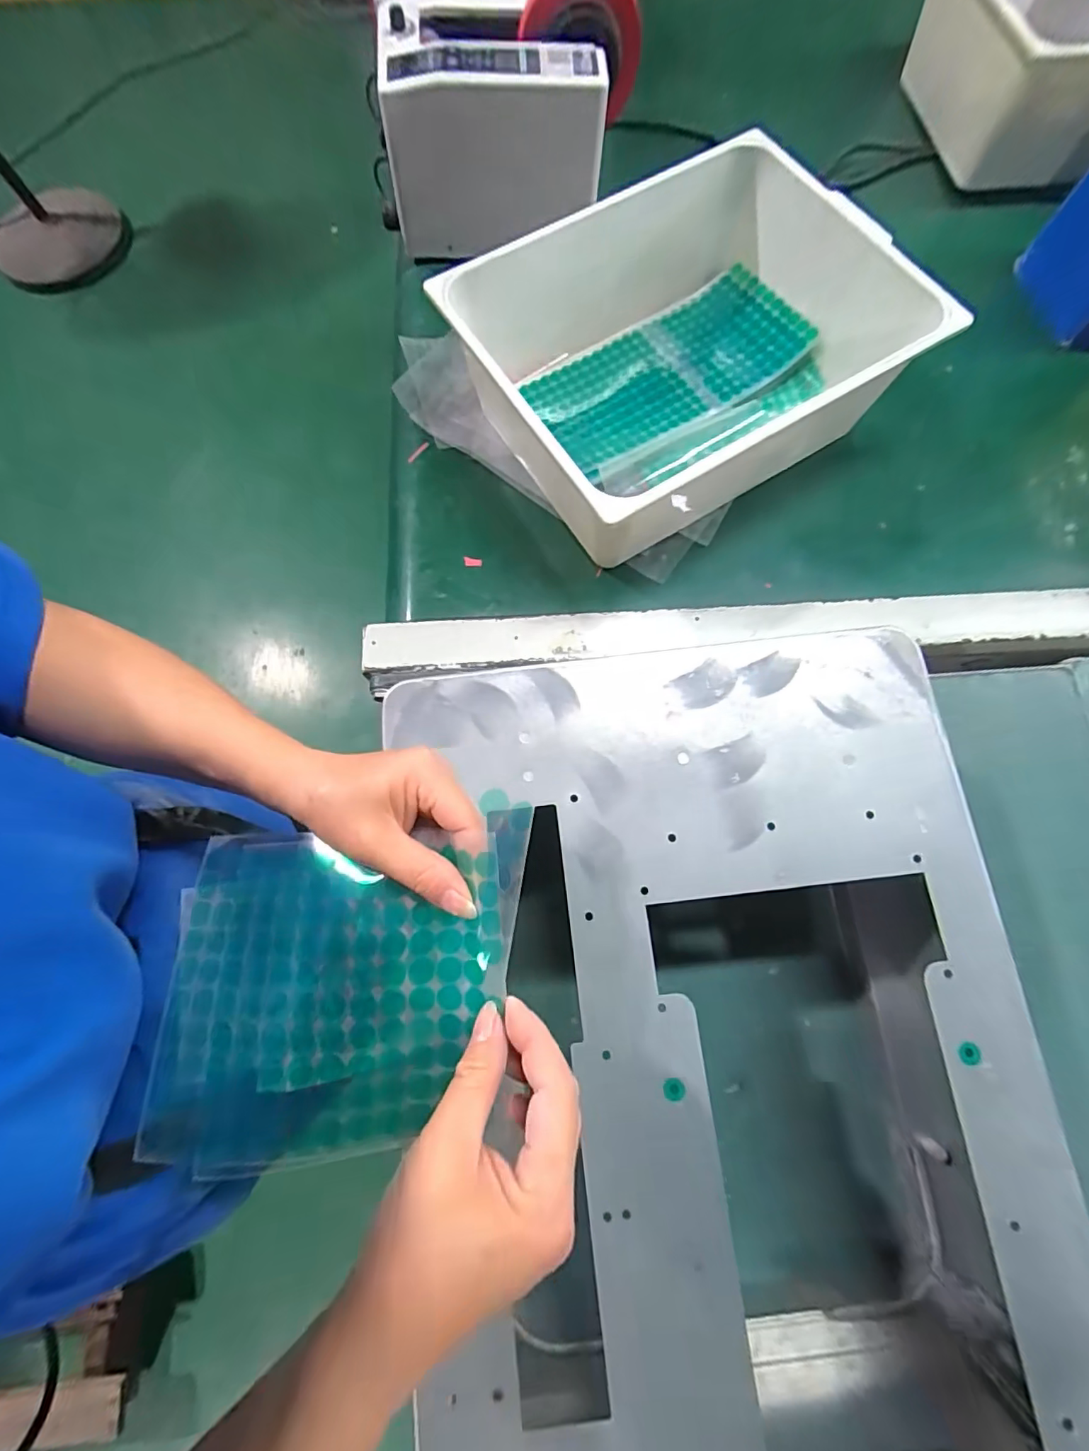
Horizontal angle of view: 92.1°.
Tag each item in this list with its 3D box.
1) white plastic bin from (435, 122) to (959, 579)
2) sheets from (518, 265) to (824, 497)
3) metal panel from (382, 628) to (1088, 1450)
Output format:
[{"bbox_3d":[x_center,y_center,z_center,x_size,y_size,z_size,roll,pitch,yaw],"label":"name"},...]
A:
[{"bbox_3d":[0.125,-0.341,0.481,0.378,0.121,0.286,-30,77,-6],"label":"white plastic bin"},{"bbox_3d":[0.133,-0.351,0.536,0.281,0.032,0.181,-34,77,-7],"label":"sheets"},{"bbox_3d":[0.095,0.172,0.288,0.333,0.013,0.446,-7,76,-1],"label":"metal panel"}]

